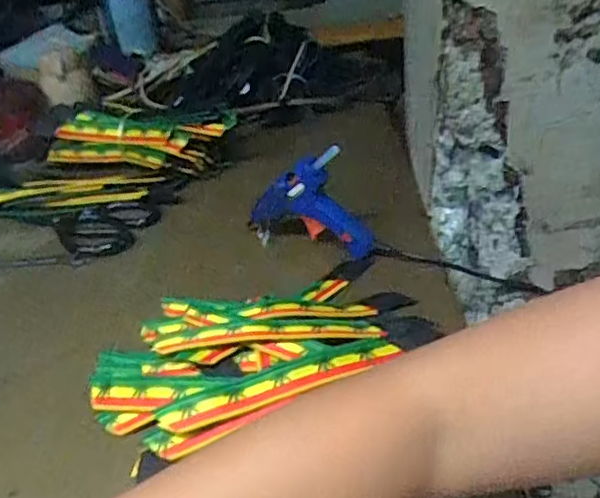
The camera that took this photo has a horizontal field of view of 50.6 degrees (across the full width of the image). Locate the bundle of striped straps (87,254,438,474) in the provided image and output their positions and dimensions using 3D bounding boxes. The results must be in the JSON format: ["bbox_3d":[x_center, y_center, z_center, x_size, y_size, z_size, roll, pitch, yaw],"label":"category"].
[{"bbox_3d":[-0.031,0.076,0.491,0.257,0.042,0.171,-16,33,-14],"label":"bundle of striped straps"}]

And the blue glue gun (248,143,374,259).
[{"bbox_3d":[0.007,-0.043,0.621,0.128,0.120,0.024,11,36,28],"label":"blue glue gun"}]

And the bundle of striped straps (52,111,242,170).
[{"bbox_3d":[-0.206,-0.150,0.842,0.272,0.063,0.052,2,33,15],"label":"bundle of striped straps"}]

